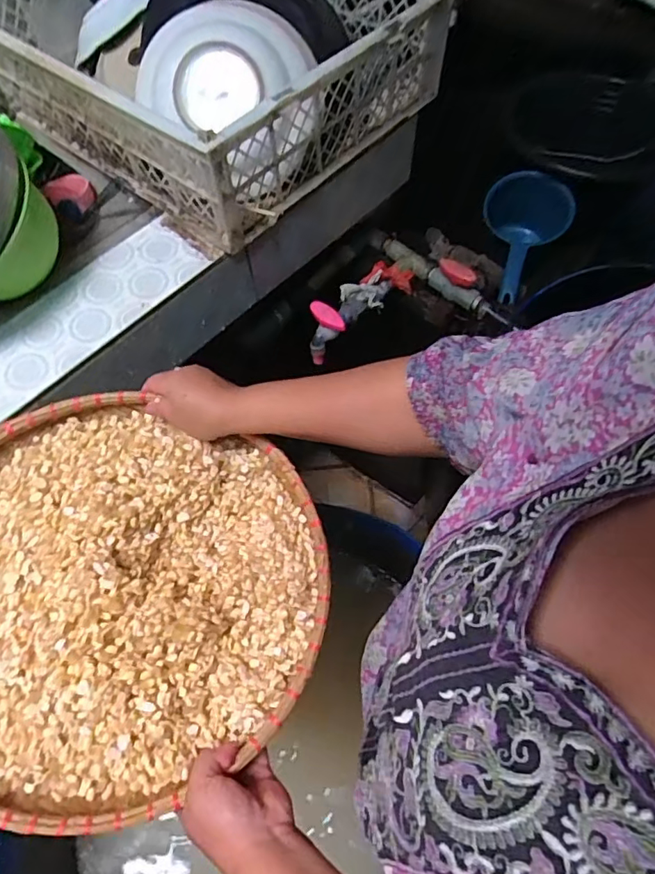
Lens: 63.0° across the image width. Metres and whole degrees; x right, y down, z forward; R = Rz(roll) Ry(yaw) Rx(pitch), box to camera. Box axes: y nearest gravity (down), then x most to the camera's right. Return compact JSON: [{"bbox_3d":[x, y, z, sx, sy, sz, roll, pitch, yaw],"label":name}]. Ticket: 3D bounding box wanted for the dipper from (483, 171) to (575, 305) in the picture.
[{"bbox_3d":[0.307,-0.346,0.885,0.129,0.127,0.238,31,62,21],"label":"dipper"}]

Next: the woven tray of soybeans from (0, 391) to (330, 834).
[{"bbox_3d":[-0.183,0.135,0.476,0.352,0.065,0.352,14,64,-2],"label":"woven tray of soybeans"}]

